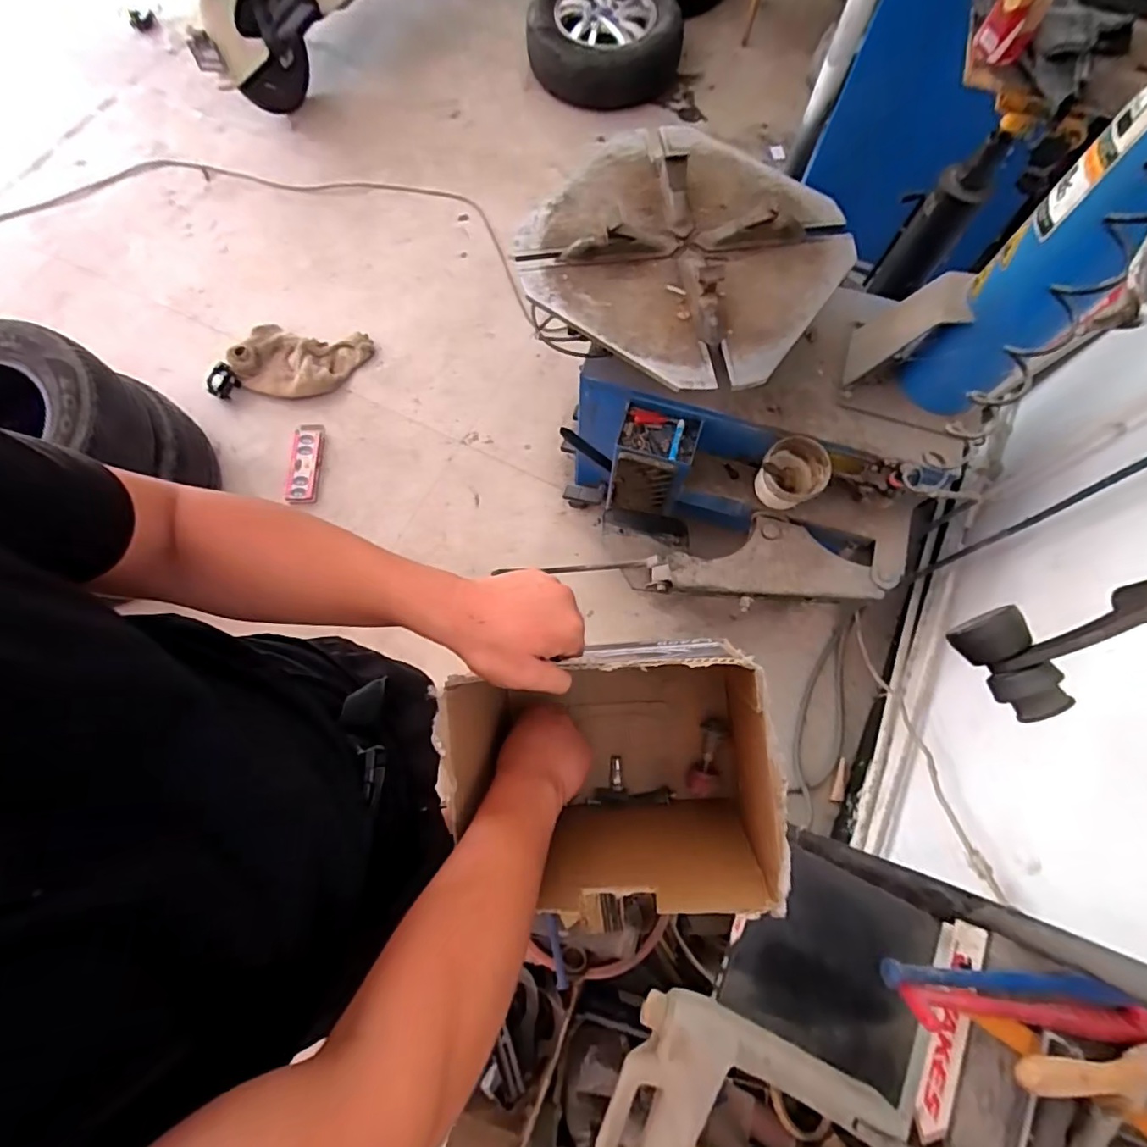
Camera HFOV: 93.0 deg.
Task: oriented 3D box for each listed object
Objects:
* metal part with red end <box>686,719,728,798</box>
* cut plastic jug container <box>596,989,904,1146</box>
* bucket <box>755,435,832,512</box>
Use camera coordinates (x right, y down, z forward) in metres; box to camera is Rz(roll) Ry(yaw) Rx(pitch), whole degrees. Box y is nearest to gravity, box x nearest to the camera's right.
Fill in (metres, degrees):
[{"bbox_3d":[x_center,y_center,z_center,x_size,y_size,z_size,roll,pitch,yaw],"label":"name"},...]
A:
[{"bbox_3d":[0.144,0.198,0.587,0.031,0.026,0.084,8,79,24],"label":"metal part with red end"},{"bbox_3d":[0.206,0.679,0.646,0.321,0.127,0.217,26,74,7],"label":"cut plastic jug container"},{"bbox_3d":[0.439,-0.201,1.090,0.127,0.101,0.120,0,73,-1],"label":"bucket"}]

